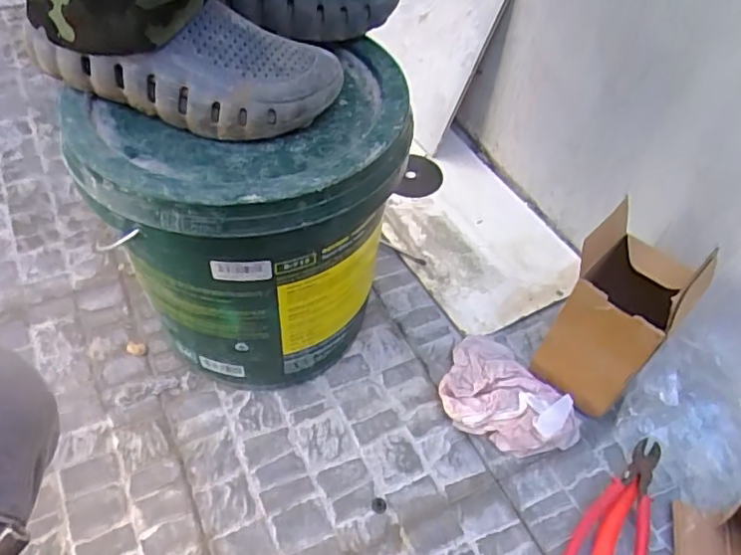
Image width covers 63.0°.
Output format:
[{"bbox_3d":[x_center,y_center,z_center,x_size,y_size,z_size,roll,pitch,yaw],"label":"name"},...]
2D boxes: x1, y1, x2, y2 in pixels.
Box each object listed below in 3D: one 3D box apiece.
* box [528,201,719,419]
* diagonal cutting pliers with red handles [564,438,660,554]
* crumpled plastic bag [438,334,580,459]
[{"bbox_3d":[0.273,0.042,0.672,0.108,0.214,0.124,39,58,25],"label":"box"},{"bbox_3d":[0.258,0.248,0.617,0.072,0.029,0.177,28,54,18],"label":"diagonal cutting pliers with red handles"},{"bbox_3d":[0.149,0.140,0.702,0.121,0.037,0.168,-28,57,-24],"label":"crumpled plastic bag"}]

